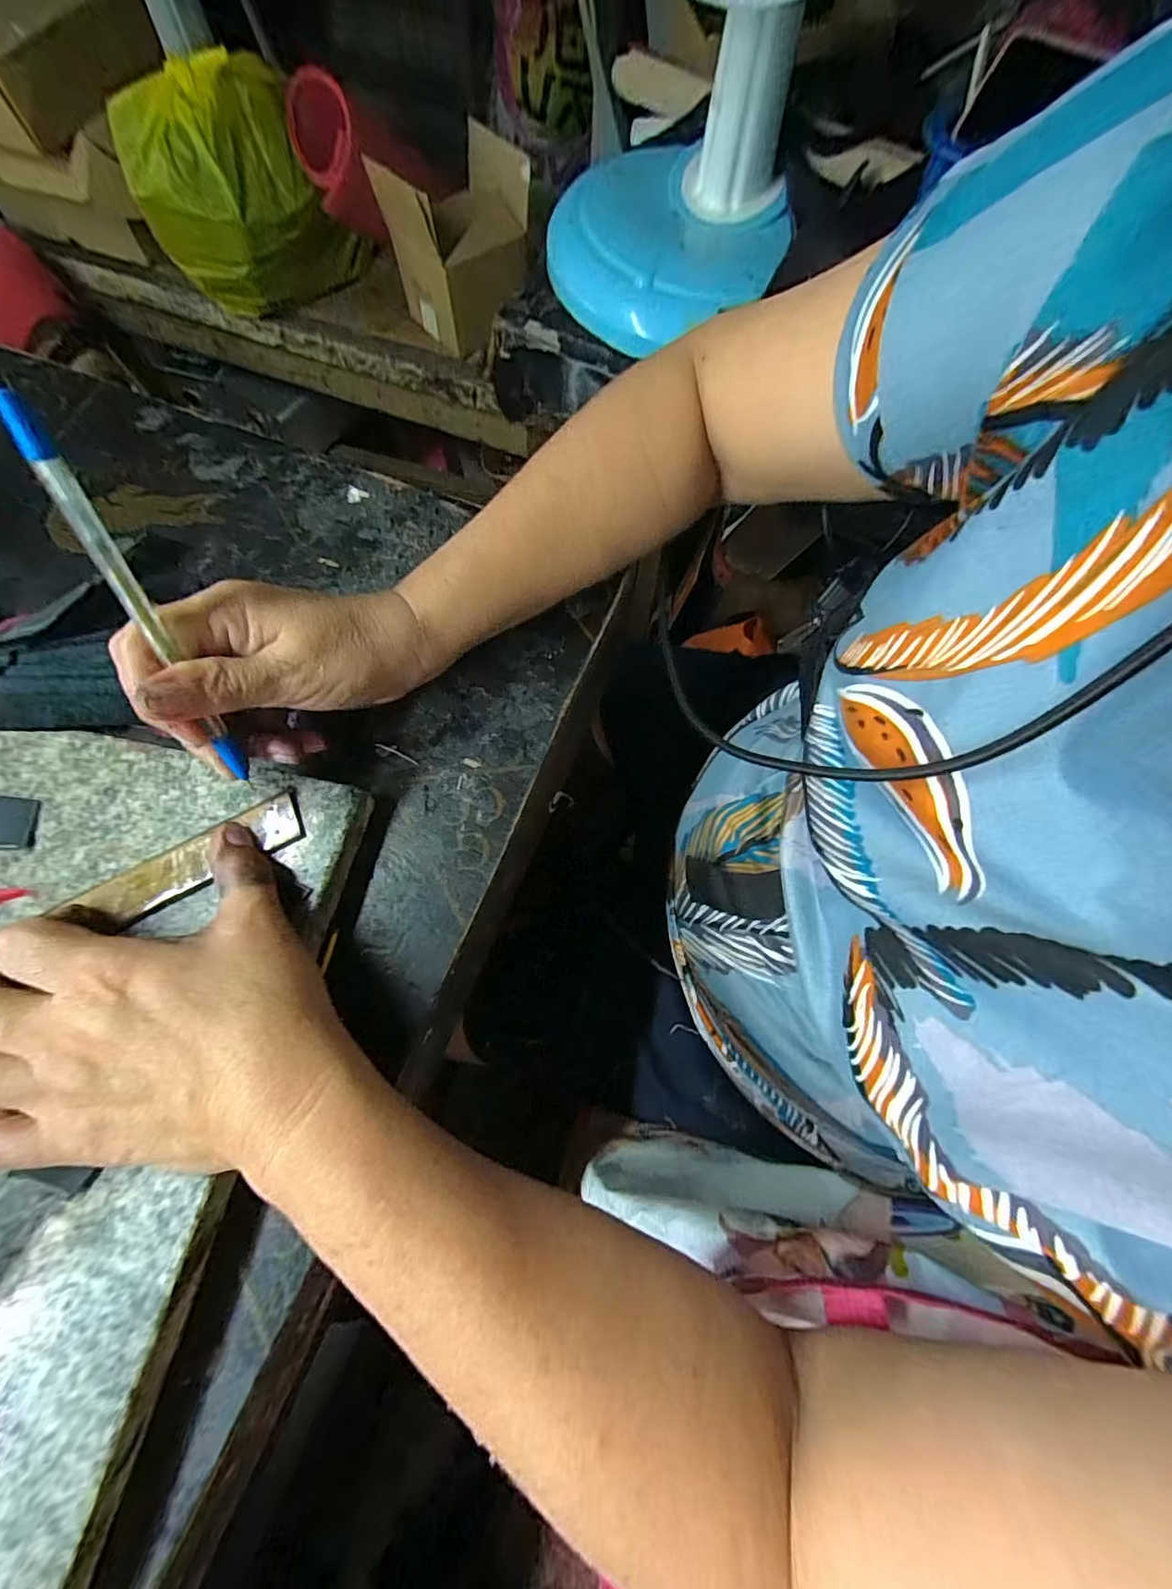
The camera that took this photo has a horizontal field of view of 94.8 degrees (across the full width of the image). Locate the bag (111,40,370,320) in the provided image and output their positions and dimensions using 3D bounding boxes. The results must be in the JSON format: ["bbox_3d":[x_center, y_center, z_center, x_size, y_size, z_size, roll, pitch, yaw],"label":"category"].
[{"bbox_3d":[-0.450,-0.789,0.727,0.258,0.207,0.147,-26,74,-11],"label":"bag"}]

